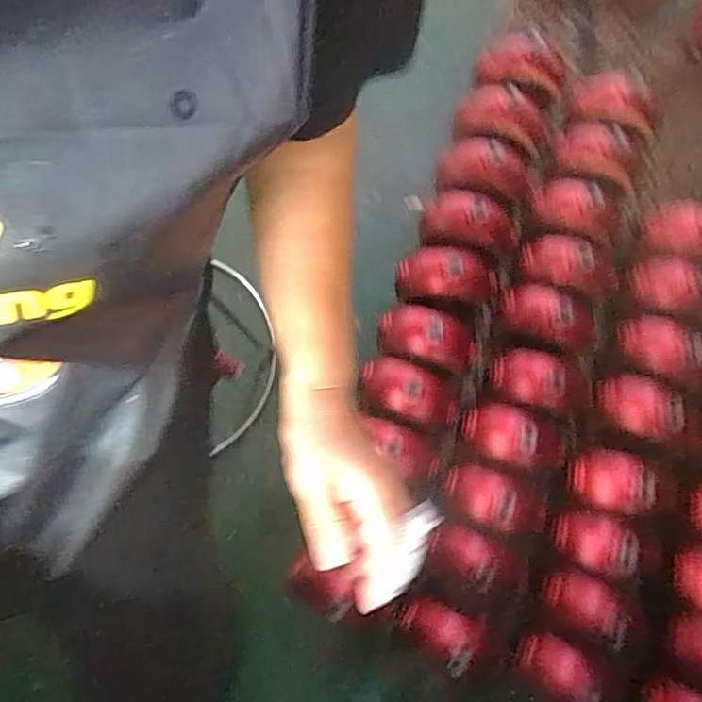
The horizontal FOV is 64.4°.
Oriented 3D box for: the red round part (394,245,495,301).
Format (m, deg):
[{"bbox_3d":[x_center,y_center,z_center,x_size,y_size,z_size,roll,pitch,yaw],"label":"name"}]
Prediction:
[{"bbox_3d":[0.133,-0.106,0.772,0.134,0.057,0.063,-1,80,0],"label":"red round part"}]

